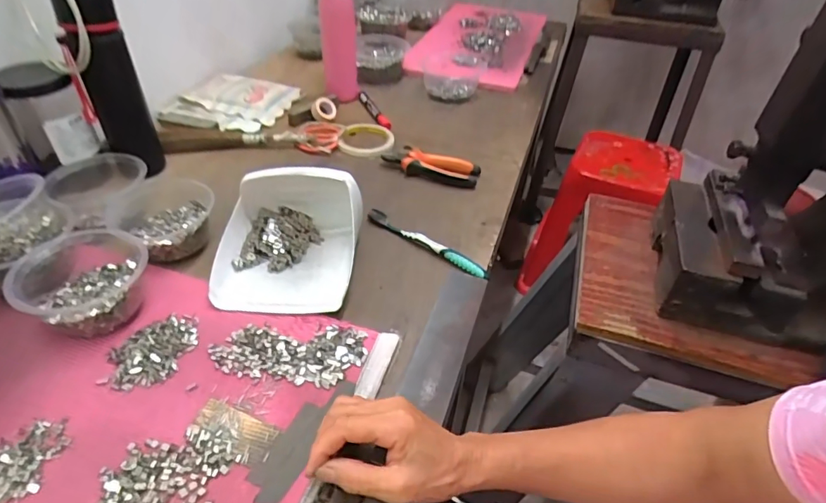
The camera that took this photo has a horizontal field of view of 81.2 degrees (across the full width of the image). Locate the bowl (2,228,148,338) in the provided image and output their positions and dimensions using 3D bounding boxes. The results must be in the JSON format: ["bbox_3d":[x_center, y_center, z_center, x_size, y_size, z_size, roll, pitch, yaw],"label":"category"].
[{"bbox_3d":[-0.333,0.028,0.484,0.120,0.060,0.113,2,41,-2],"label":"bowl"}]

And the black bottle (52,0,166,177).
[{"bbox_3d":[-0.386,-0.215,0.620,0.068,0.239,0.060,-18,45,-23],"label":"black bottle"}]

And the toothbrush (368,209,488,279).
[{"bbox_3d":[0.016,-0.010,0.610,0.178,0.018,0.014,27,46,25],"label":"toothbrush"}]

